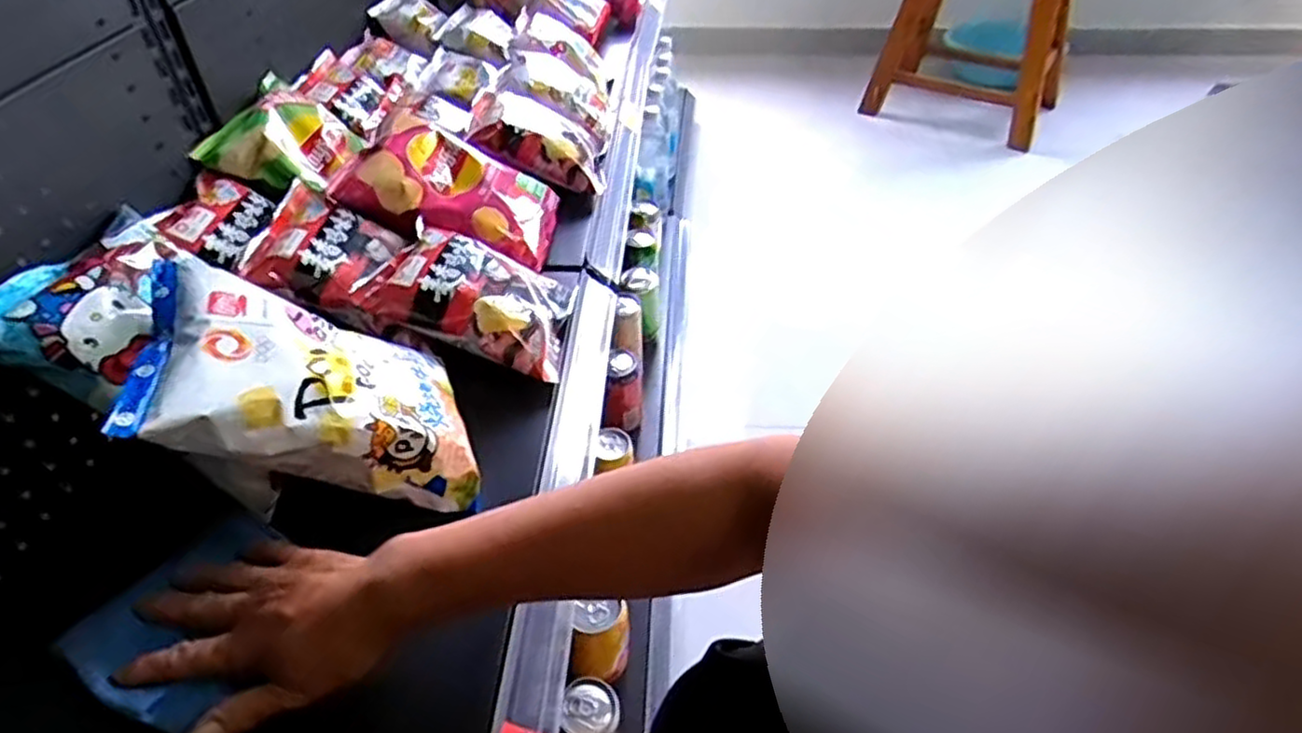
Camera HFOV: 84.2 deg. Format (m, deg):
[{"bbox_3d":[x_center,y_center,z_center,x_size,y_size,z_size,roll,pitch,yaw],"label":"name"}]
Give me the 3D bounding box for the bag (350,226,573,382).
[{"bbox_3d":[-0.153,-0.064,0.644,0.174,0.050,0.117,26,50,-13],"label":"bag"}]

